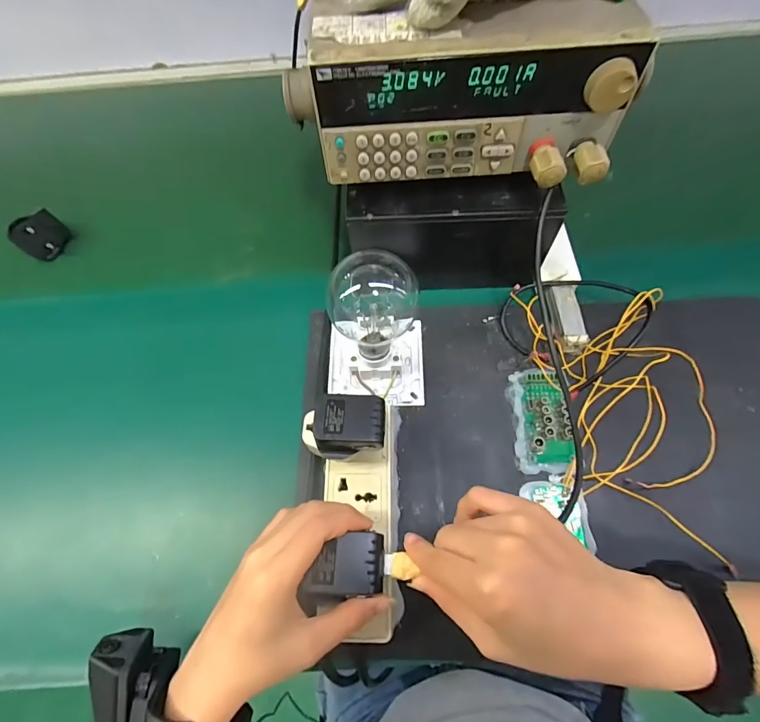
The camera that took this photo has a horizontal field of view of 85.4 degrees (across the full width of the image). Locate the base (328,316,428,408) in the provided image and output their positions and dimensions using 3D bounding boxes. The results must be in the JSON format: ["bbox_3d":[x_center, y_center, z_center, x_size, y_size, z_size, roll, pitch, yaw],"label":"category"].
[{"bbox_3d":[-0.003,-0.006,0.379,0.089,0.034,0.088,0,64,2],"label":"base"}]

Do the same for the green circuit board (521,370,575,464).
[{"bbox_3d":[0.142,0.047,0.353,0.036,0.021,0.076,-2,64,2],"label":"green circuit board"}]

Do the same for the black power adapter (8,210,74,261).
[{"bbox_3d":[-0.382,-0.142,0.466,0.033,0.045,0.051,33,70,17],"label":"black power adapter"}]

